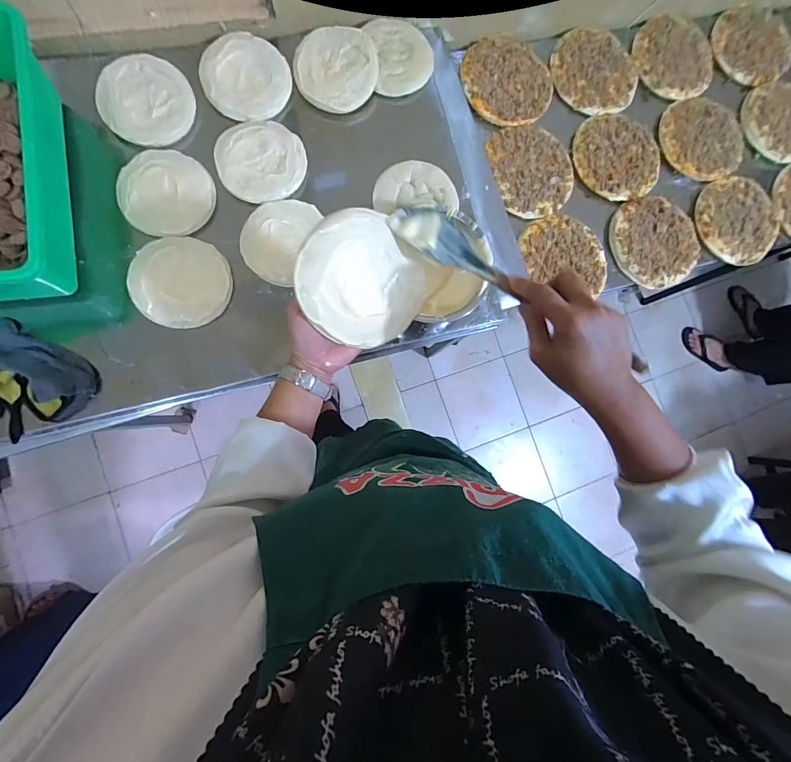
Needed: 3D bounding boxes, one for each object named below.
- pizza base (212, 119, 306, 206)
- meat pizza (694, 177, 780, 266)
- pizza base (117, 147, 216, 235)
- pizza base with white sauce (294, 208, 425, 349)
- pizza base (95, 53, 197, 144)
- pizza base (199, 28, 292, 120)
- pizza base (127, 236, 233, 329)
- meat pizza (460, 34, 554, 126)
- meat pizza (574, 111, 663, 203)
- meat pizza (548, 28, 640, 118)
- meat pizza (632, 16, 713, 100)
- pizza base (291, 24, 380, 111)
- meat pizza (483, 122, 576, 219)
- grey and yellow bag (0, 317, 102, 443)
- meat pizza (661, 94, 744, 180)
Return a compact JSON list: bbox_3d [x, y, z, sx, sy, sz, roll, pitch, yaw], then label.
[{"bbox_3d":[-0.234,-0.388,0.643,0.147,0.014,0.145,1,85,-7],"label":"pizza base"},{"bbox_3d":[0.796,-0.374,0.854,0.212,0.028,0.199,1,85,-7],"label":"meat pizza"},{"bbox_3d":[-0.378,-0.314,0.605,0.143,0.015,0.148,1,85,-7],"label":"pizza base"},{"bbox_3d":[-0.037,-0.107,0.414,0.132,0.021,0.149,-45,117,-9],"label":"pizza base with white sauce"},{"bbox_3d":[-0.427,-0.484,0.627,0.143,0.017,0.155,1,85,-7],"label":"pizza base"},{"bbox_3d":[-0.267,-0.543,0.651,0.145,0.012,0.141,-2,98,-12],"label":"pizza base"},{"bbox_3d":[-0.347,-0.163,0.593,0.144,0.019,0.151,1,85,-7],"label":"pizza base"},{"bbox_3d":[0.252,-0.671,0.812,0.205,0.006,0.202,-8,86,-7],"label":"meat pizza"},{"bbox_3d":[0.504,-0.511,0.825,0.202,0.018,0.201,1,85,-7],"label":"meat pizza"},{"bbox_3d":[0.460,-0.714,0.853,0.210,0.024,0.182,32,82,-3],"label":"meat pizza"},{"bbox_3d":[0.676,-0.785,0.882,0.192,0.018,0.203,1,85,-7],"label":"meat pizza"},{"bbox_3d":[-0.108,-0.574,0.662,0.148,0.016,0.155,1,85,-7],"label":"pizza base"},{"bbox_3d":[0.299,-0.460,0.793,0.184,0.011,0.207,-18,87,-8],"label":"meat pizza"},{"bbox_3d":[-0.546,-0.013,0.531,0.136,0.055,0.169,-40,90,-8],"label":"grey and yellow bag"},{"bbox_3d":[0.729,-0.585,0.866,0.192,0.021,0.211,2,85,-7],"label":"meat pizza"}]

